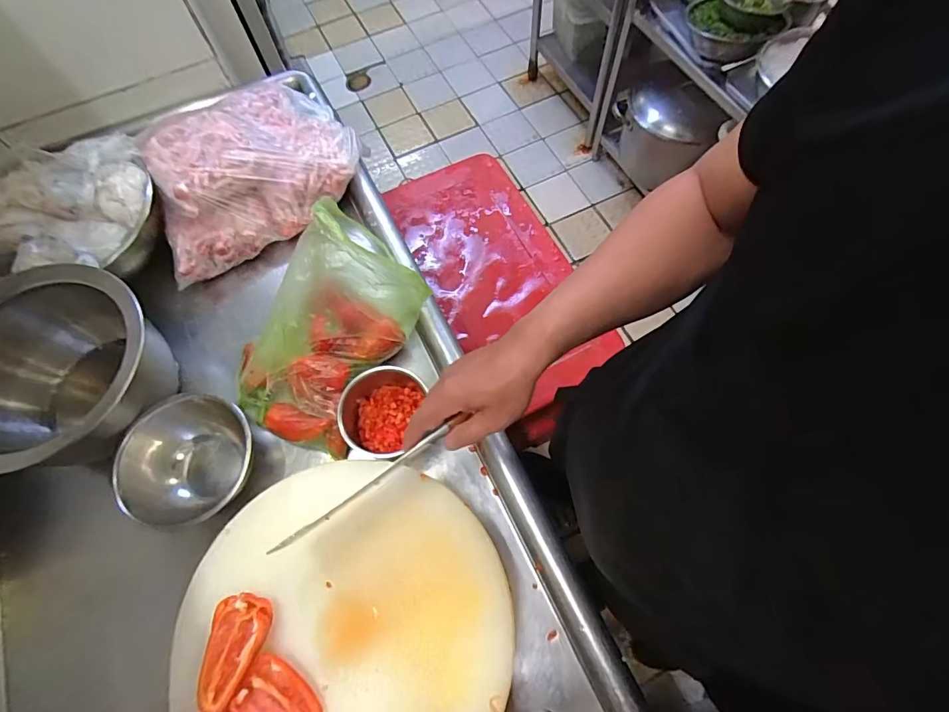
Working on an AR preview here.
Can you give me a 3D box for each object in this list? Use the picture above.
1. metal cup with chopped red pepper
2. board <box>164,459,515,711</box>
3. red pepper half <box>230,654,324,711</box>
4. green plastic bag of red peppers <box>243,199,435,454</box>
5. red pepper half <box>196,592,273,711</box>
[{"bbox_3d":[-0.130,0.072,0.597,0.100,0.073,0.114,21,70,10],"label":"metal cup with chopped red pepper"},{"bbox_3d":[-0.134,0.287,0.488,0.333,0.042,0.332,-1,68,2],"label":"board"},{"bbox_3d":[-0.193,0.348,0.452,0.091,0.025,0.055,26,71,12],"label":"red pepper half"},{"bbox_3d":[-0.206,-0.031,0.569,0.162,0.183,0.245,27,71,12],"label":"green plastic bag of red peppers"},{"bbox_3d":[-0.244,0.300,0.462,0.055,0.031,0.098,6,68,5],"label":"red pepper half"}]

